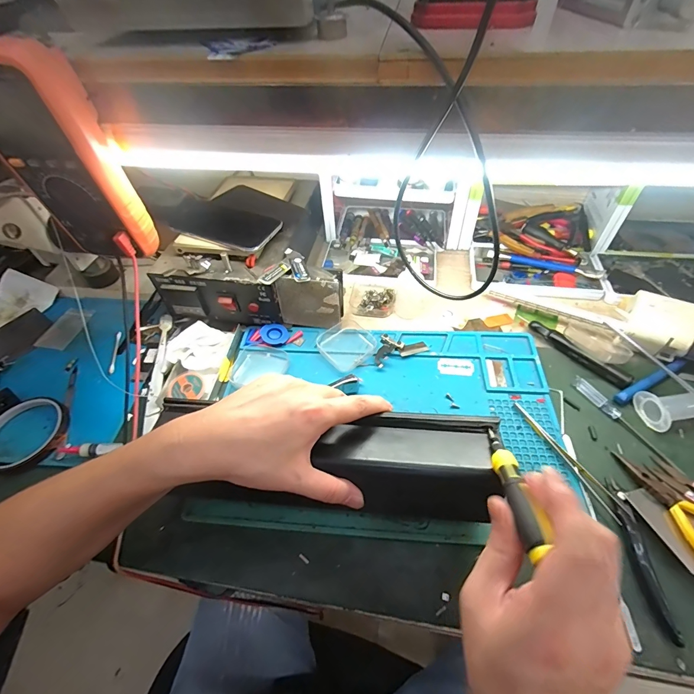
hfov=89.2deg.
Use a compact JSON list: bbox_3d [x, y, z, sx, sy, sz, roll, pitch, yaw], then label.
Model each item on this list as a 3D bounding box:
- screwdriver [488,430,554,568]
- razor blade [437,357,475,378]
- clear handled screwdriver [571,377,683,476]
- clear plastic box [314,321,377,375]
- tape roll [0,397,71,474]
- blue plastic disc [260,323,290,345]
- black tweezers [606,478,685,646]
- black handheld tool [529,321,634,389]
[{"bbox_3d":[0.115,0.093,0.246,0.016,0.014,0.106,1,30,4],"label":"screwdriver"},{"bbox_3d":[0.135,0.025,0.435,0.043,0.004,0.025,12,56,11],"label":"razor blade"},{"bbox_3d":[0.298,0.079,0.377,0.015,0.008,0.122,-25,54,-16],"label":"clear handled screwdriver"},{"bbox_3d":[0.003,-0.003,0.459,0.066,0.014,0.065,-34,57,-22],"label":"clear plastic box"},{"bbox_3d":[-0.362,0.098,0.397,0.087,0.015,0.084,-2,51,2],"label":"tape roll"},{"bbox_3d":[-0.097,-0.018,0.473,0.037,0.006,0.034,3,62,-5],"label":"blue plastic disc"},{"bbox_3d":[0.251,0.176,0.301,0.016,0.010,0.120,3,51,6],"label":"black tweezers"},{"bbox_3d":[0.282,0.006,0.432,0.011,0.017,0.123,-33,57,-22],"label":"black handheld tool"}]

